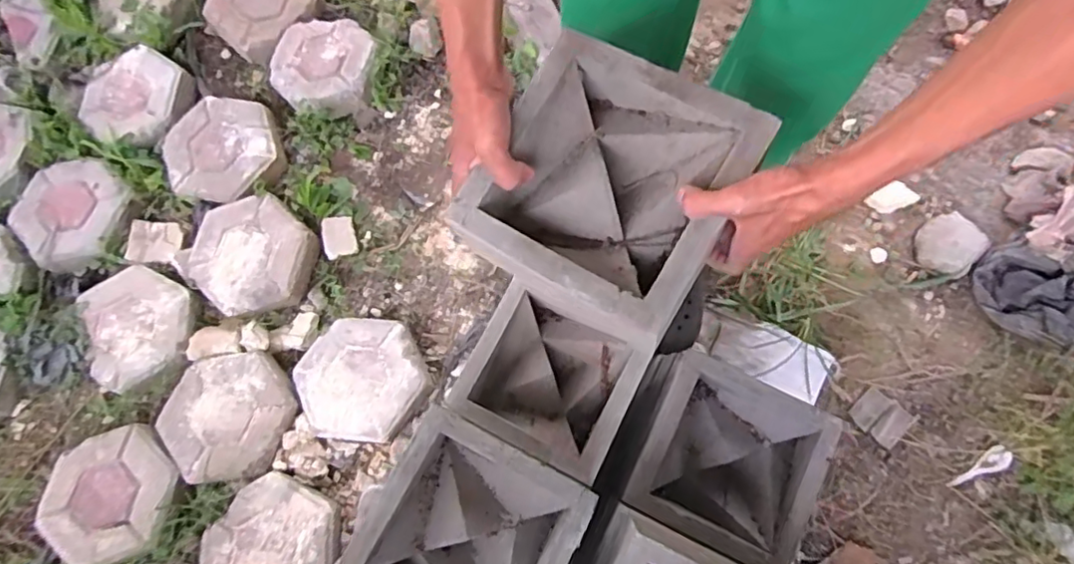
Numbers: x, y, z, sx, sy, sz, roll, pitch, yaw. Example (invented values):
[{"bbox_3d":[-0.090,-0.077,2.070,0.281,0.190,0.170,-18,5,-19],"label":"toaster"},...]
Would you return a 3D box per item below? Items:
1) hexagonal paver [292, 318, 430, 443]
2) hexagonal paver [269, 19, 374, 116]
[{"bbox_3d":[-0.287,0.160,1.011,0.200,0.048,0.192,7,75,0],"label":"hexagonal paver"},{"bbox_3d":[-0.404,-0.408,1.154,0.185,0.044,0.215,5,75,0],"label":"hexagonal paver"}]

